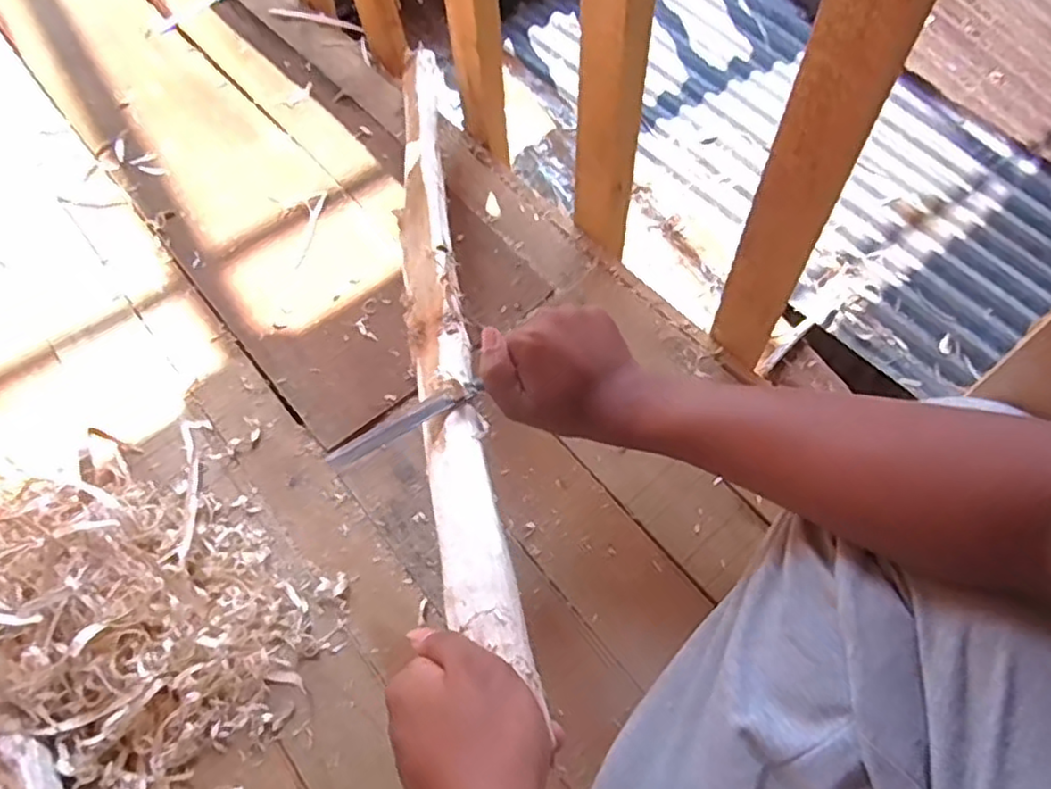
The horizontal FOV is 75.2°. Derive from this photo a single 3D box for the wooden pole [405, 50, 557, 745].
[{"bbox_3d":[-0.078,-0.128,0.575,0.047,0.030,0.722,-10,49,-3],"label":"wooden pole"}]

